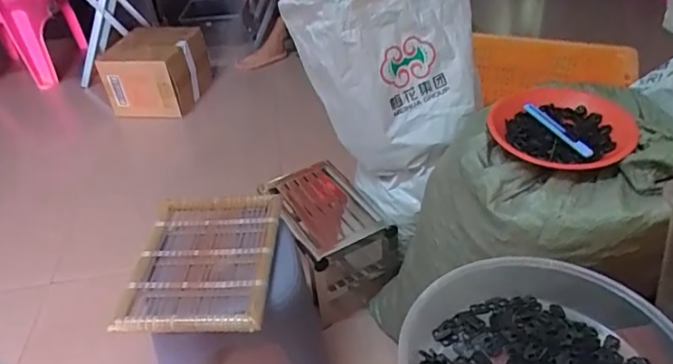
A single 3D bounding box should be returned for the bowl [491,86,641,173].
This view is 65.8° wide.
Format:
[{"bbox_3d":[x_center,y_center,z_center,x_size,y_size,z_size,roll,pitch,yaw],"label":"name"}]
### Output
[{"bbox_3d":[0.345,-0.079,0.755,0.217,0.045,0.179,-24,41,-22],"label":"bowl"}]

